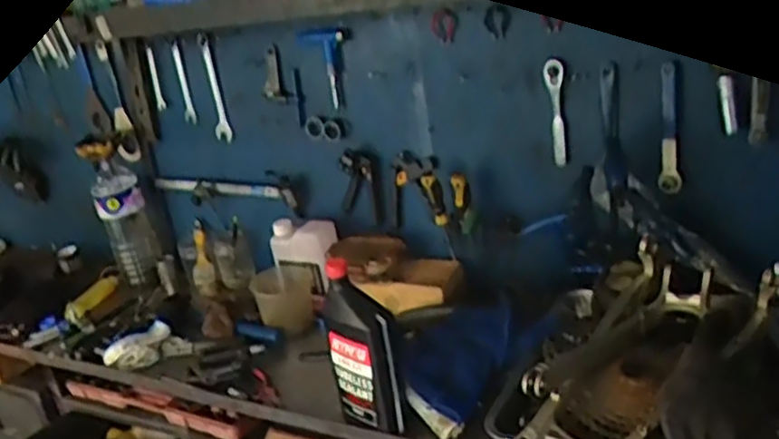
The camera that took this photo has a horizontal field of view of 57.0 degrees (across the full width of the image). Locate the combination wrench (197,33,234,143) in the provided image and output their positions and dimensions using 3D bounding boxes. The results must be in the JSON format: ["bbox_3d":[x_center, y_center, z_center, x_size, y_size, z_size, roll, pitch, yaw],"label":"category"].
[{"bbox_3d":[-0.356,-0.268,1.476,0.048,0.225,0.006,9,29,26],"label":"combination wrench"}]

